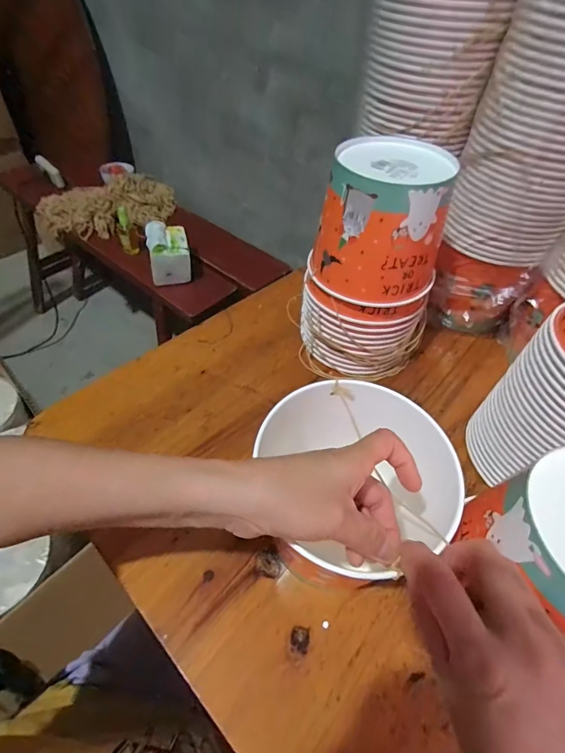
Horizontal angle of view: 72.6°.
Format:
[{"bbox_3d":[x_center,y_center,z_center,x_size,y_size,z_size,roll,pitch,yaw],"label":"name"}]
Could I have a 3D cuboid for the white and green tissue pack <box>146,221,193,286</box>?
[{"bbox_3d":[-0.286,-0.311,0.969,0.095,0.105,0.127,-10,52,-14],"label":"white and green tissue pack"}]

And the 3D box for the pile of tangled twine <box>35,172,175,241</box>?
[{"bbox_3d":[-0.519,-0.512,1.155,0.392,0.078,0.218,-16,53,-18],"label":"pile of tangled twine"}]

